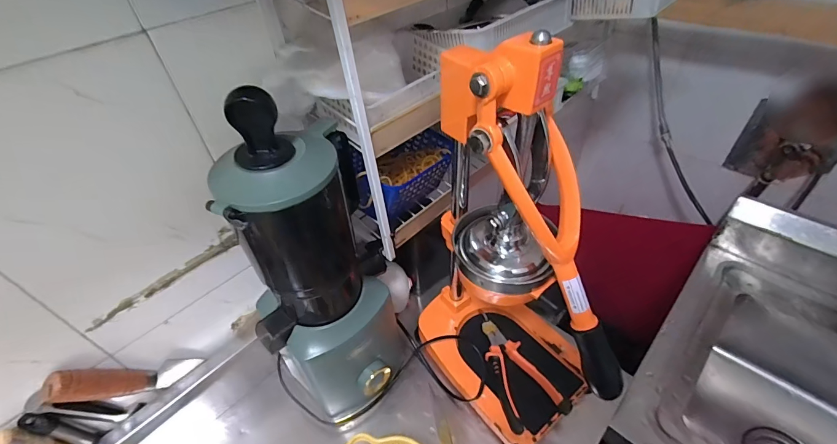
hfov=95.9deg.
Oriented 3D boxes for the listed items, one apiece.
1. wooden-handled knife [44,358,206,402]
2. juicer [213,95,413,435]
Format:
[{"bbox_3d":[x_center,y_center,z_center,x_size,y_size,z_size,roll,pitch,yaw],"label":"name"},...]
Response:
[{"bbox_3d":[-0.341,0.187,0.453,0.024,0.160,0.036,20,84,24],"label":"wooden-handled knife"},{"bbox_3d":[-0.109,0.079,0.436,0.172,0.429,0.126,-23,47,-18],"label":"juicer"}]

